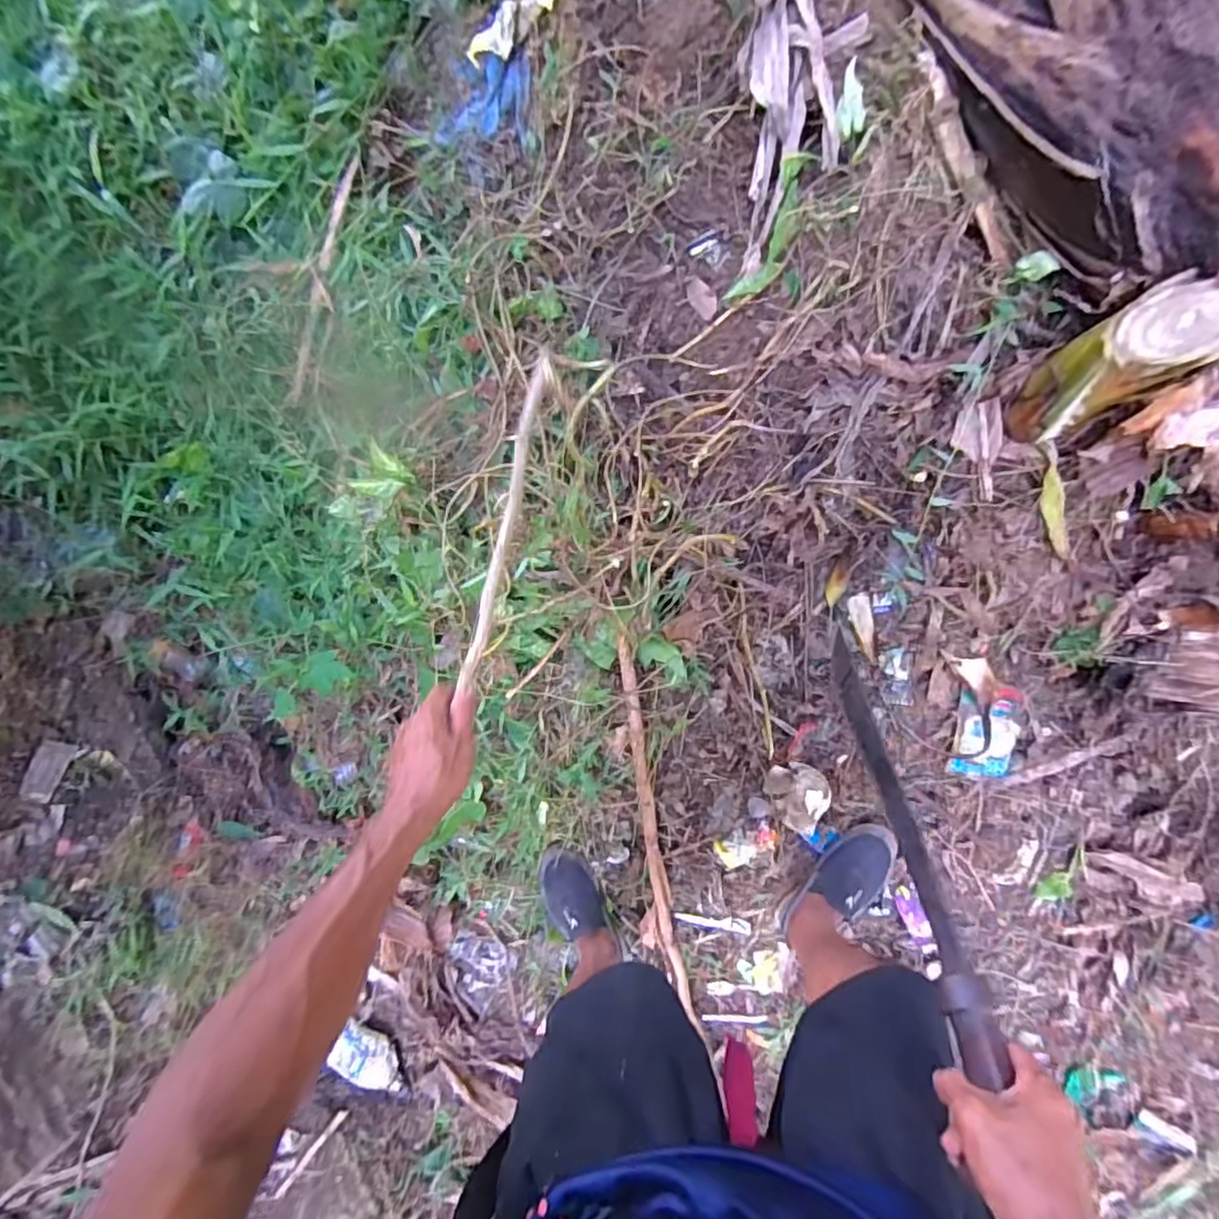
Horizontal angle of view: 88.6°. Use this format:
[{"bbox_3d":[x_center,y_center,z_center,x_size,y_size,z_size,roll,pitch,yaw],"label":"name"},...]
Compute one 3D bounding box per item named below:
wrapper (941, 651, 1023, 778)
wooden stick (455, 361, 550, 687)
[{"bbox_3d":[0.630,0.181,1.044,0.119,0.034,0.214,-9,98,-1],"label":"wrapper"},{"bbox_3d":[-0.111,-0.105,0.686,0.019,0.025,0.390,9,75,2],"label":"wooden stick"}]

